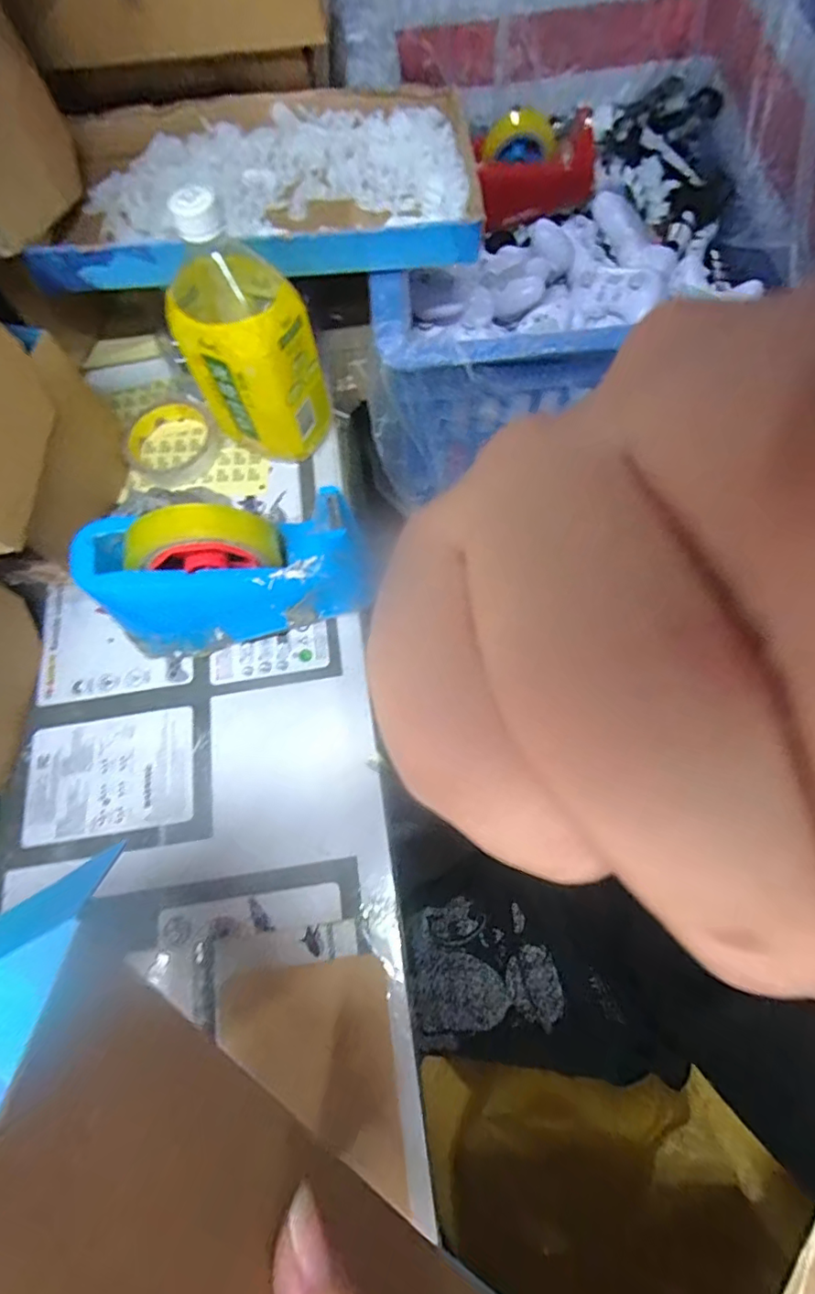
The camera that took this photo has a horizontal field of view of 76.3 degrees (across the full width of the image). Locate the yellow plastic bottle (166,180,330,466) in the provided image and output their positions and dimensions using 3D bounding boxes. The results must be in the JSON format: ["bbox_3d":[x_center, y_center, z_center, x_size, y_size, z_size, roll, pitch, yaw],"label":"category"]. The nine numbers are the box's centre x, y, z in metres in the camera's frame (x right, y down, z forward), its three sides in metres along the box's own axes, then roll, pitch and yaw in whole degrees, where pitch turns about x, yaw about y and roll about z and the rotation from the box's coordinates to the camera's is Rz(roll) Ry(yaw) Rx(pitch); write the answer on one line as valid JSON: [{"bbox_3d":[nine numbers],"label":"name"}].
[{"bbox_3d":[-0.121,-0.240,0.420,0.089,0.194,0.080,22,73,9],"label":"yellow plastic bottle"}]

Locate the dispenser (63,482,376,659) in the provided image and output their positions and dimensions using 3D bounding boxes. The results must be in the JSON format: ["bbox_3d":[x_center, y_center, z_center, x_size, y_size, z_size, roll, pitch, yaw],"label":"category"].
[{"bbox_3d":[-0.127,-0.057,0.391,0.189,0.122,0.068,-10,70,-2],"label":"dispenser"}]

